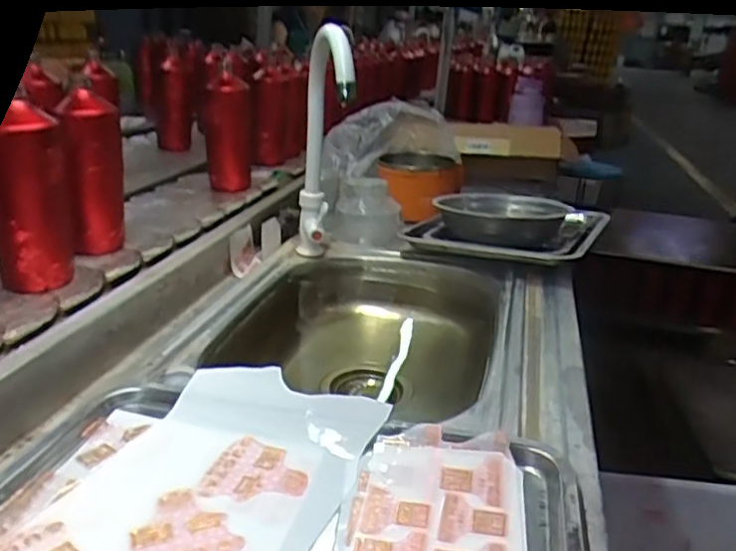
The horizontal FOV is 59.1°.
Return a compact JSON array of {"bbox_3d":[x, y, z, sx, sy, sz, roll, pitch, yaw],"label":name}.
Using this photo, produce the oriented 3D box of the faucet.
[{"bbox_3d":[-0.057,-0.159,0.823,0.041,0.356,0.120,-1,49,-13],"label":"faucet"}]

